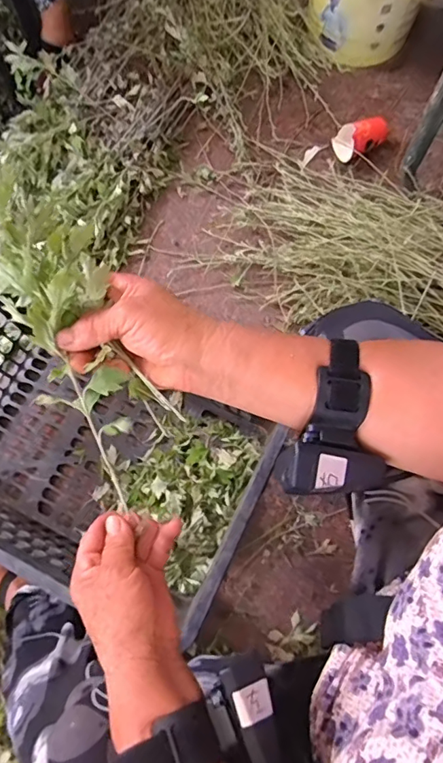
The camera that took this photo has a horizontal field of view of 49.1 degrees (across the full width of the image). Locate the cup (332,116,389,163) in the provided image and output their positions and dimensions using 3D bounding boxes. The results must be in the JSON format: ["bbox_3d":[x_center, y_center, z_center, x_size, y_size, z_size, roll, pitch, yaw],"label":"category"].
[{"bbox_3d":[0.298,-0.508,1.018,0.116,0.066,0.072,-28,74,-7],"label":"cup"}]

